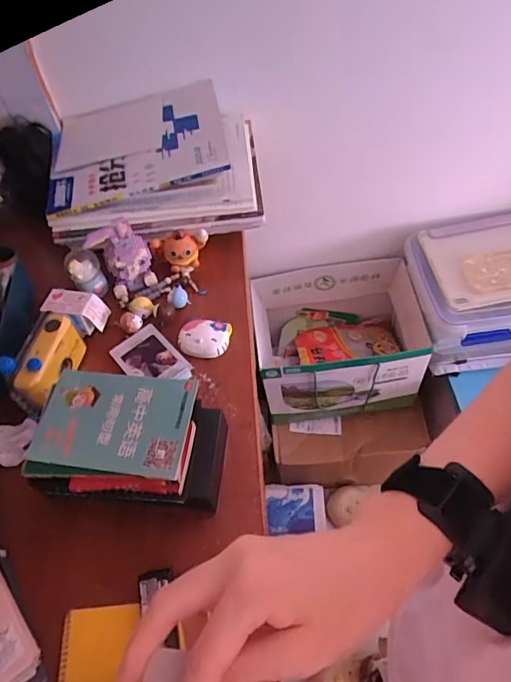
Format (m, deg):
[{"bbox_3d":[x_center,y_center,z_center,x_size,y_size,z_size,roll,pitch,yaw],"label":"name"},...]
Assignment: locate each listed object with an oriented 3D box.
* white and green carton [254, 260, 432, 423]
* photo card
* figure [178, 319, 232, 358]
[{"bbox_3d":[0.203,0.005,1.117,0.387,0.263,0.256,-5,56,1],"label":"white and green carton"},{"bbox_3d":[-0.128,0.025,0.592,0.062,0.009,0.097,-41,61,-14],"label":"photo card"},{"bbox_3d":[-0.065,-0.005,0.604,0.065,0.018,0.052,7,57,9],"label":"figure"}]

